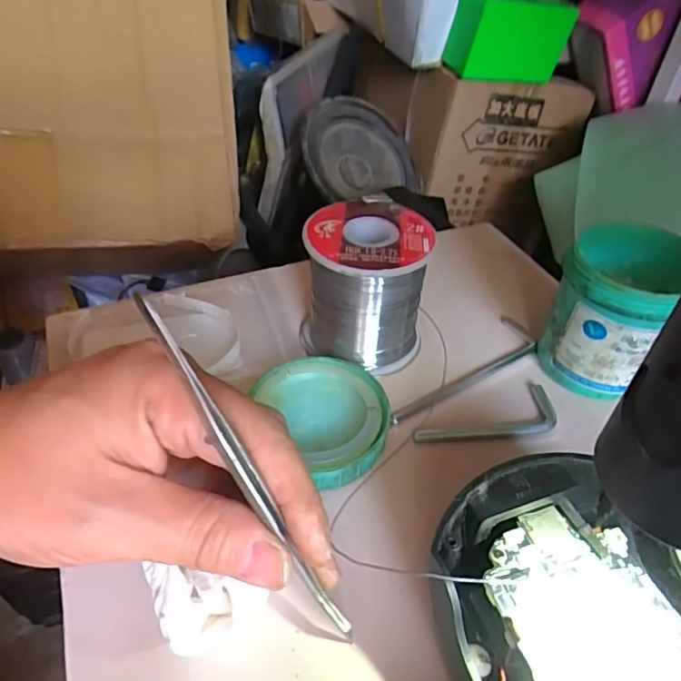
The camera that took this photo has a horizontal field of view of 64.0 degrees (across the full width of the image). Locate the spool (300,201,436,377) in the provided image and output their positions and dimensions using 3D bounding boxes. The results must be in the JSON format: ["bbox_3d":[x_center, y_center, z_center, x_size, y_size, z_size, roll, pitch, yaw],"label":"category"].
[{"bbox_3d":[0.012,-0.029,0.281,0.061,0.064,0.061,7,42,1],"label":"spool"}]

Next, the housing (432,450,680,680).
[{"bbox_3d":[0.079,0.093,0.170,0.087,0.046,0.108,-8,44,-15],"label":"housing"}]

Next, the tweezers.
[{"bbox_3d":[-0.026,0.042,0.166,0.007,0.126,0.004,-7,27,44],"label":"tweezers"}]

